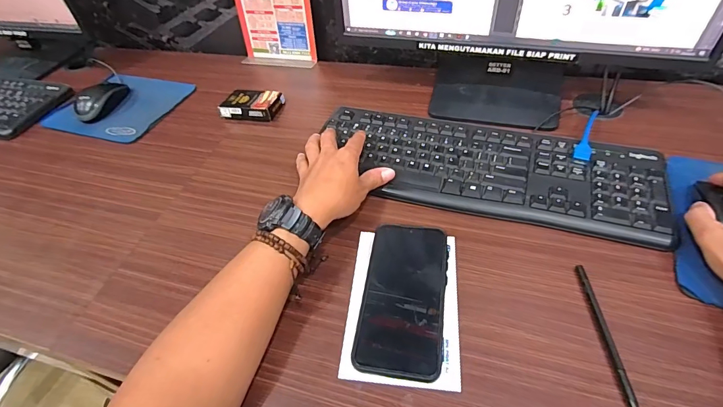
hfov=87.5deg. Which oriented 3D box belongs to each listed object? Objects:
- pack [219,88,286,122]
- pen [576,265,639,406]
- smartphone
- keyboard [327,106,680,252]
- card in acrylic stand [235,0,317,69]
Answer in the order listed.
[{"bbox_3d":[-0.181,-0.163,0.626,0.089,0.023,0.066,7,51,13],"label":"pack"},{"bbox_3d":[0.219,0.116,0.340,0.007,0.008,0.137,-2,49,5],"label":"pen"},{"bbox_3d":[0.043,0.090,0.379,0.080,0.017,0.160,5,50,11],"label":"smartphone"},{"bbox_3d":[0.149,-0.050,0.486,0.416,0.016,0.162,16,53,20],"label":"keyboard"},{"bbox_3d":[-0.166,-0.359,0.679,0.146,0.206,0.056,9,51,14],"label":"card in acrylic stand"}]

